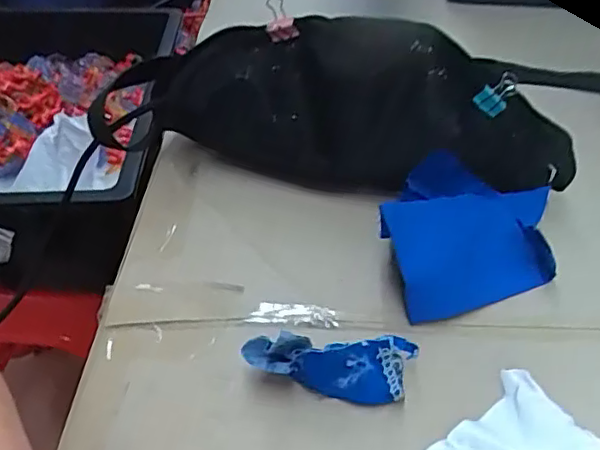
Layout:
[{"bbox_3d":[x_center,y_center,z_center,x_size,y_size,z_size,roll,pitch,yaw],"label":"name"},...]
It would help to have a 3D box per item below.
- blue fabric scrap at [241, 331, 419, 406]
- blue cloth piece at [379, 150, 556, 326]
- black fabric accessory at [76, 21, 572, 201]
[{"bbox_3d":[0.015,0.069,0.298,0.081,0.030,0.023,-2,41,-3],"label":"blue fabric scrap"},{"bbox_3d":[0.099,0.006,0.364,0.104,0.043,0.108,5,41,5],"label":"blue cloth piece"},{"bbox_3d":[0.022,-0.081,0.425,0.324,0.103,0.077,8,41,9],"label":"black fabric accessory"}]

